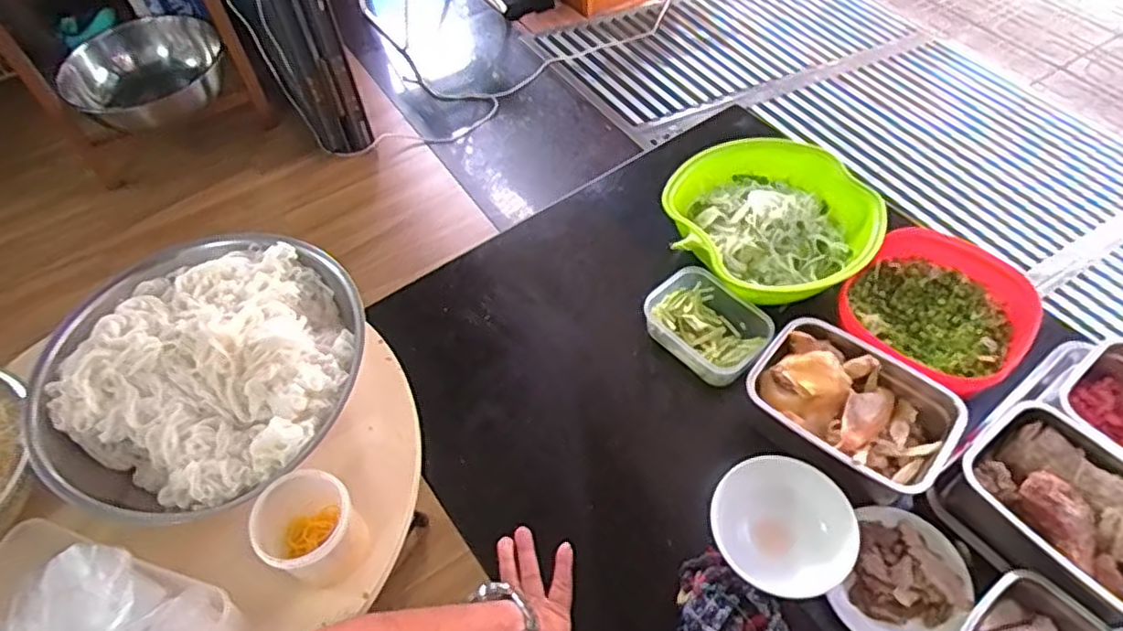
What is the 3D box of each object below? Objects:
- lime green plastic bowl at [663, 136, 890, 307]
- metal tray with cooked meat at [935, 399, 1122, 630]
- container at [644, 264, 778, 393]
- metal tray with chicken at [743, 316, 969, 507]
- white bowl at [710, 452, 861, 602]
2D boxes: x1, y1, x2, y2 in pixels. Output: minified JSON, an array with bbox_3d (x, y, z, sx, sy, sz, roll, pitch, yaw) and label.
[{"bbox_3d":[0.290,-0.136,0.956,0.271,0.076,0.251,-2,54,2],"label":"lime green plastic bowl"},{"bbox_3d":[0.531,0.209,0.711,0.157,0.073,0.219,-27,57,-15],"label":"metal tray with cooked meat"},{"bbox_3d":[0.193,0.012,0.901,0.121,0.054,0.156,-40,61,-23],"label":"container"},{"bbox_3d":[0.332,0.110,0.797,0.214,0.074,0.157,36,64,25],"label":"metal tray with chicken"},{"bbox_3d":[0.236,0.230,0.735,0.143,0.065,0.133,-2,54,2],"label":"white bowl"}]

